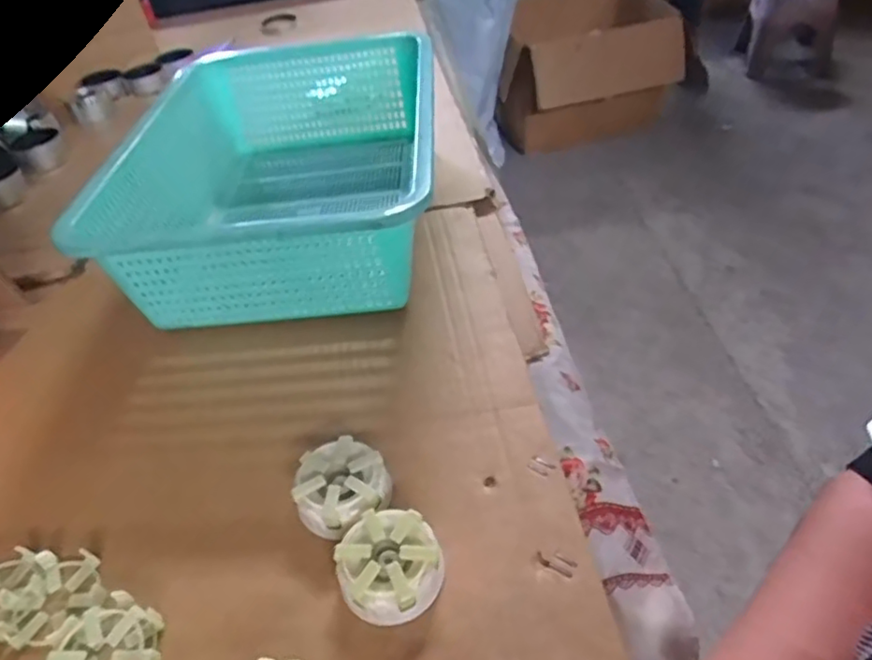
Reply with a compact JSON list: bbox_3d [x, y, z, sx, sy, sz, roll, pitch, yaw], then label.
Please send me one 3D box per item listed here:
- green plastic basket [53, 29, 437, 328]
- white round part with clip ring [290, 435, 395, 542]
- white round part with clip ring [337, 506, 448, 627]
[{"bbox_3d":[-0.139,-0.149,0.596,0.281,0.114,0.350,-4,45,3],"label":"green plastic basket"},{"bbox_3d":[-0.060,0.102,0.407,0.058,0.023,0.057,-4,45,4],"label":"white round part with clip ring"},{"bbox_3d":[-0.028,0.137,0.370,0.060,0.024,0.061,-4,45,4],"label":"white round part with clip ring"}]

